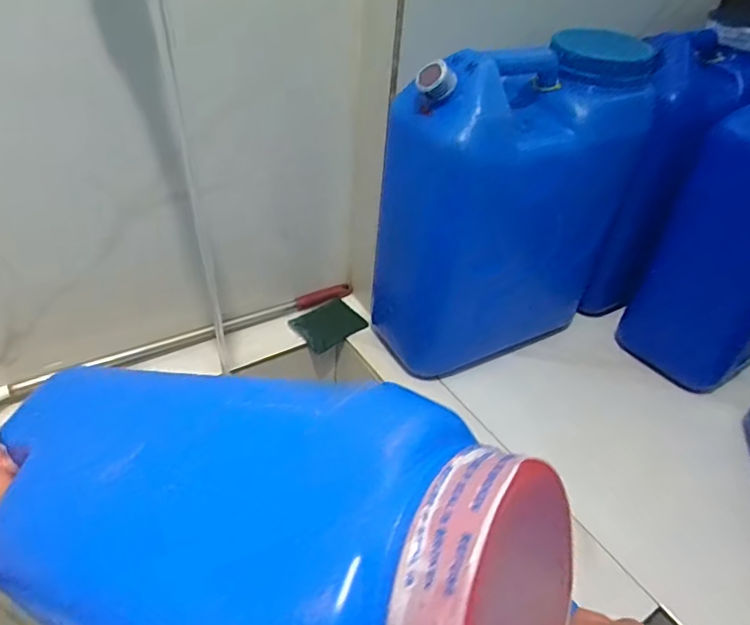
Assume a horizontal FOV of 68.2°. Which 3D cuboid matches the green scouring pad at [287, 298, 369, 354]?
[{"bbox_3d":[-0.069,0.017,0.868,0.107,0.010,0.081,-24,48,-30],"label":"green scouring pad"}]

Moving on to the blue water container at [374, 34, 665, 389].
[{"bbox_3d":[0.175,-0.139,0.742,0.292,0.383,0.185,-26,50,-32],"label":"blue water container"}]

